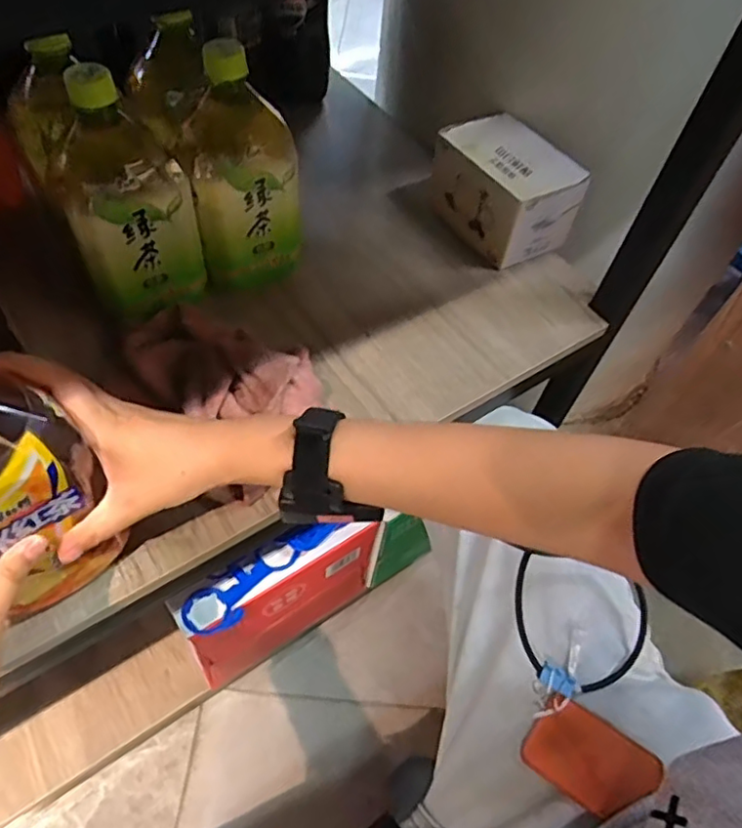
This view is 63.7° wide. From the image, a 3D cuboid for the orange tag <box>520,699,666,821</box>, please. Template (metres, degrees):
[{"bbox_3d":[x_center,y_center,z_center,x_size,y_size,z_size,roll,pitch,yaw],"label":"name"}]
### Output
[{"bbox_3d":[0.147,0.232,0.401,0.078,0.010,0.054,30,65,26],"label":"orange tag"}]

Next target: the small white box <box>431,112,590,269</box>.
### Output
[{"bbox_3d":[0.136,-0.231,0.621,0.091,0.090,0.145,-28,62,-22],"label":"small white box"}]

